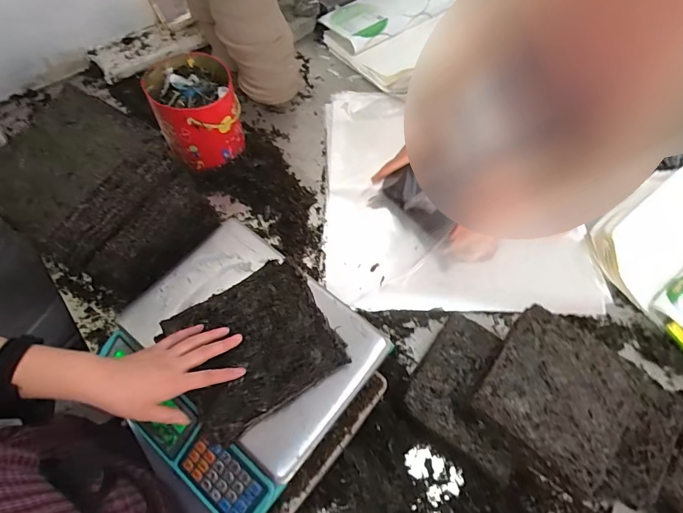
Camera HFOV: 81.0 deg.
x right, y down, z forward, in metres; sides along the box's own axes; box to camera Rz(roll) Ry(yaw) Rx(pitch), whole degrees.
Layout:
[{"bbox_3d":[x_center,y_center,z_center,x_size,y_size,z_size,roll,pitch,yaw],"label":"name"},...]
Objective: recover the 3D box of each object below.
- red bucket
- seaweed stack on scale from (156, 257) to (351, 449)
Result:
[{"bbox_3d":[-0.299,-0.302,0.837,0.157,0.151,0.165,3,59,-5],"label":"red bucket"},{"bbox_3d":[-0.118,0.117,0.540,0.198,0.025,0.181,-31,68,-15],"label":"seaweed stack on scale"}]

